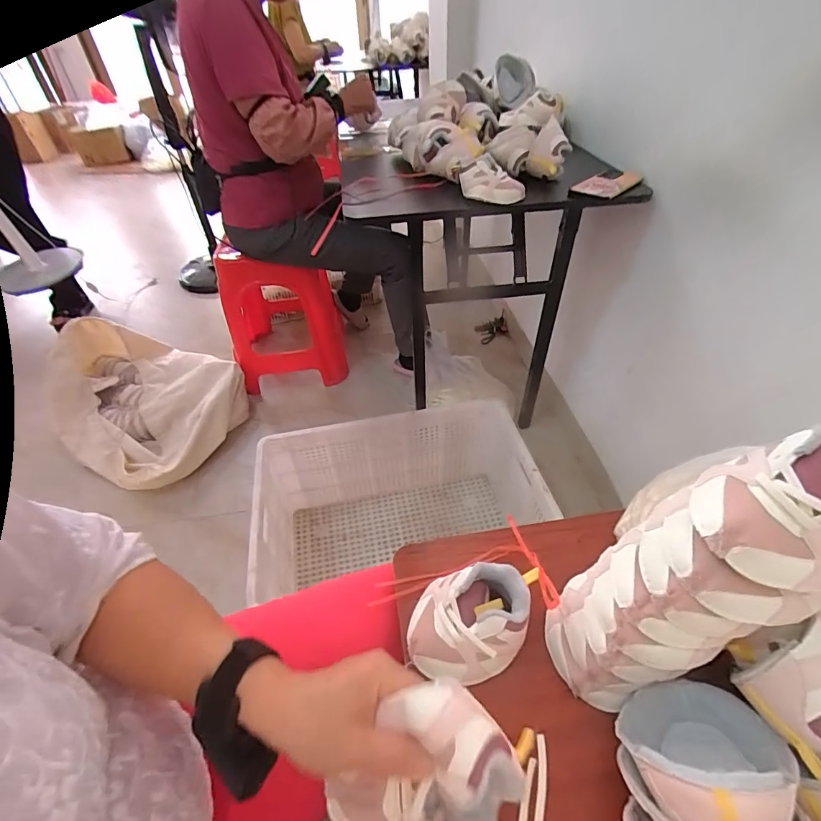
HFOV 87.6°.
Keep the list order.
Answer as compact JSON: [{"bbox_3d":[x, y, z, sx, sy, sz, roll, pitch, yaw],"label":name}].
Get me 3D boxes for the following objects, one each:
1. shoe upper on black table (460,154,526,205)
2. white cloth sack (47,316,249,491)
[{"bbox_3d":[0.148,-0.425,0.798,0.125,0.058,0.055,15,47,18],"label":"shoe upper on black table"},{"bbox_3d":[-0.905,-0.057,1.387,0.663,0.206,0.473,20,49,22],"label":"white cloth sack"}]

